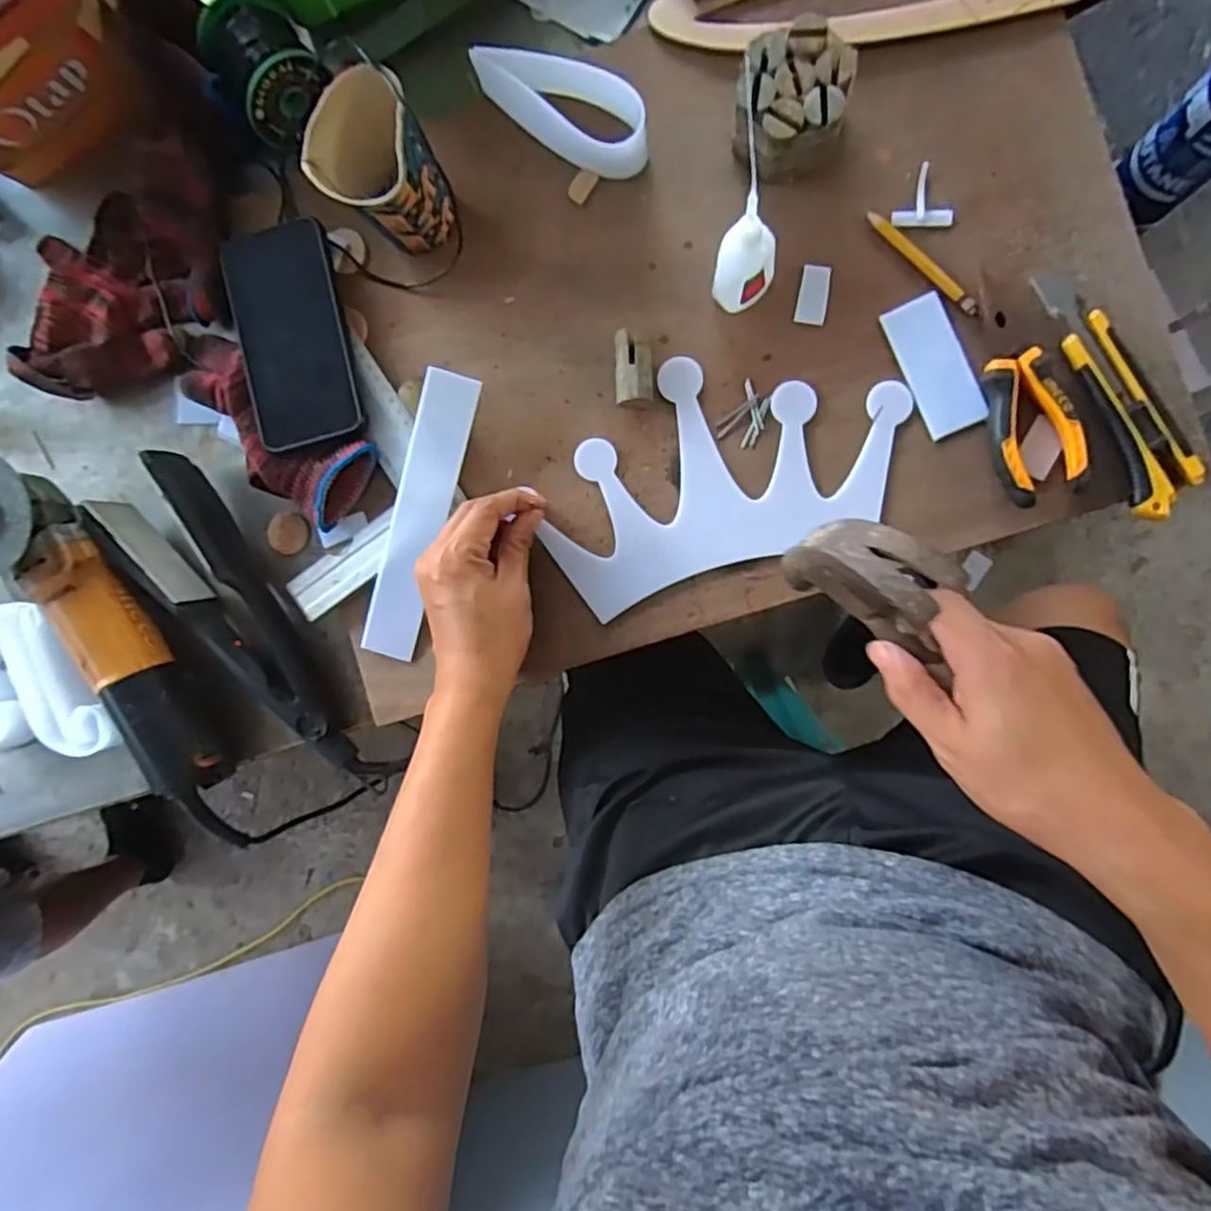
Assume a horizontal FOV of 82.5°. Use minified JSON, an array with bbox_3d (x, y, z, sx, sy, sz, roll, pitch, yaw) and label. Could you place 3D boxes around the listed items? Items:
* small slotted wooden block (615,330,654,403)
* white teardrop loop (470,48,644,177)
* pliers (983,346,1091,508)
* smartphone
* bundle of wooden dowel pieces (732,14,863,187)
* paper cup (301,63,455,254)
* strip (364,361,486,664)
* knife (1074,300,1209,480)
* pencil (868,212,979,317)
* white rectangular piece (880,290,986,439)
[{"bbox_3d":[0.021,-0.166,0.486,0.025,0.022,0.048,0,91,9],"label":"small slotted wooden block"},{"bbox_3d":[-0.031,-0.347,0.485,0.131,0.043,0.046,29,95,7],"label":"white teardrop loop"},{"bbox_3d":[0.277,-0.116,0.448,0.049,0.018,0.095,-17,88,9],"label":"pliers"},{"bbox_3d":[-0.230,-0.197,0.507,0.082,0.012,0.157,-14,90,11],"label":"smartphone"},{"bbox_3d":[0.122,-0.326,0.452,0.070,0.050,0.076,4,91,9],"label":"bundle of wooden dowel pieces"},{"bbox_3d":[-0.143,-0.289,0.469,0.071,0.092,0.074,0,91,9],"label":"paper cup"},{"bbox_3d":[-0.134,-0.061,0.495,0.039,0.007,0.206,17,101,-1],"label":"strip"},{"bbox_3d":[0.338,-0.136,0.437,0.020,0.013,0.132,-25,87,8],"label":"knife"},{"bbox_3d":[0.212,-0.229,0.461,0.009,0.006,0.096,-44,84,7],"label":"pencil"},{"bbox_3d":[0.224,-0.163,0.466,0.040,0.007,0.092,-22,87,8],"label":"white rectangular piece"}]

